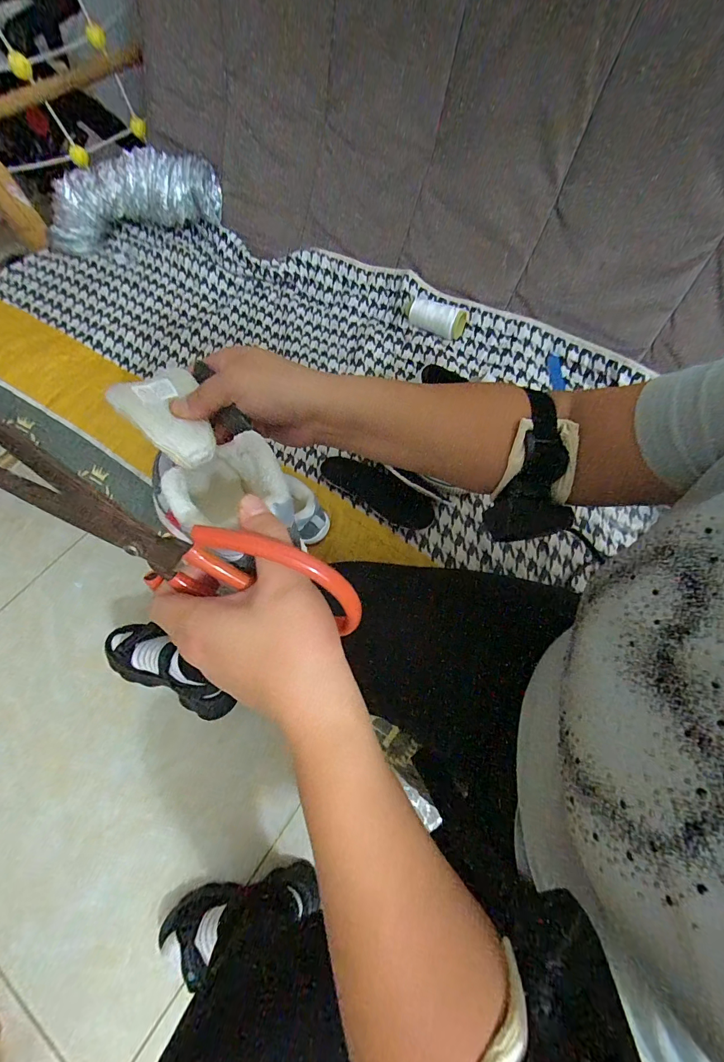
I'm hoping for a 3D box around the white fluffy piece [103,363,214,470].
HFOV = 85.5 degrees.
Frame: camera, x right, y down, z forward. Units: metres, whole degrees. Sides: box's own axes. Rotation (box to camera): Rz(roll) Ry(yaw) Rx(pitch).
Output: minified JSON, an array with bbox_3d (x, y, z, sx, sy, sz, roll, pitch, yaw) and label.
[{"bbox_3d":[-0.133,-0.073,0.269,0.048,0.020,0.062,-37,100,-37],"label":"white fluffy piece"}]

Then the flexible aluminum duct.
[{"bbox_3d":[-0.472,-0.674,0.812,0.356,0.126,0.102,-12,64,-5],"label":"flexible aluminum duct"}]

